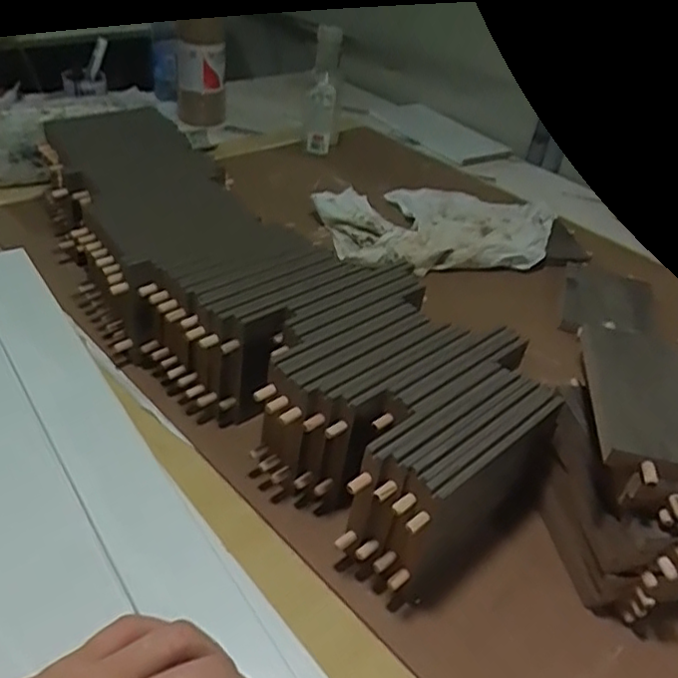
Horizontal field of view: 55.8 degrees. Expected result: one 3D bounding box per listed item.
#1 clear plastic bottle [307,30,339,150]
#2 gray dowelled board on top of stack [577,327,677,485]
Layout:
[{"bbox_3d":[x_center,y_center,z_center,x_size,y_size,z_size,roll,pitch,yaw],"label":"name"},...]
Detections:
[{"bbox_3d":[-0.028,-0.392,1.040,0.046,0.182,0.041,8,39,1],"label":"clear plastic bottle"},{"bbox_3d":[0.241,0.043,0.472,0.109,0.020,0.162,11,36,4],"label":"gray dowelled board on top of stack"}]

